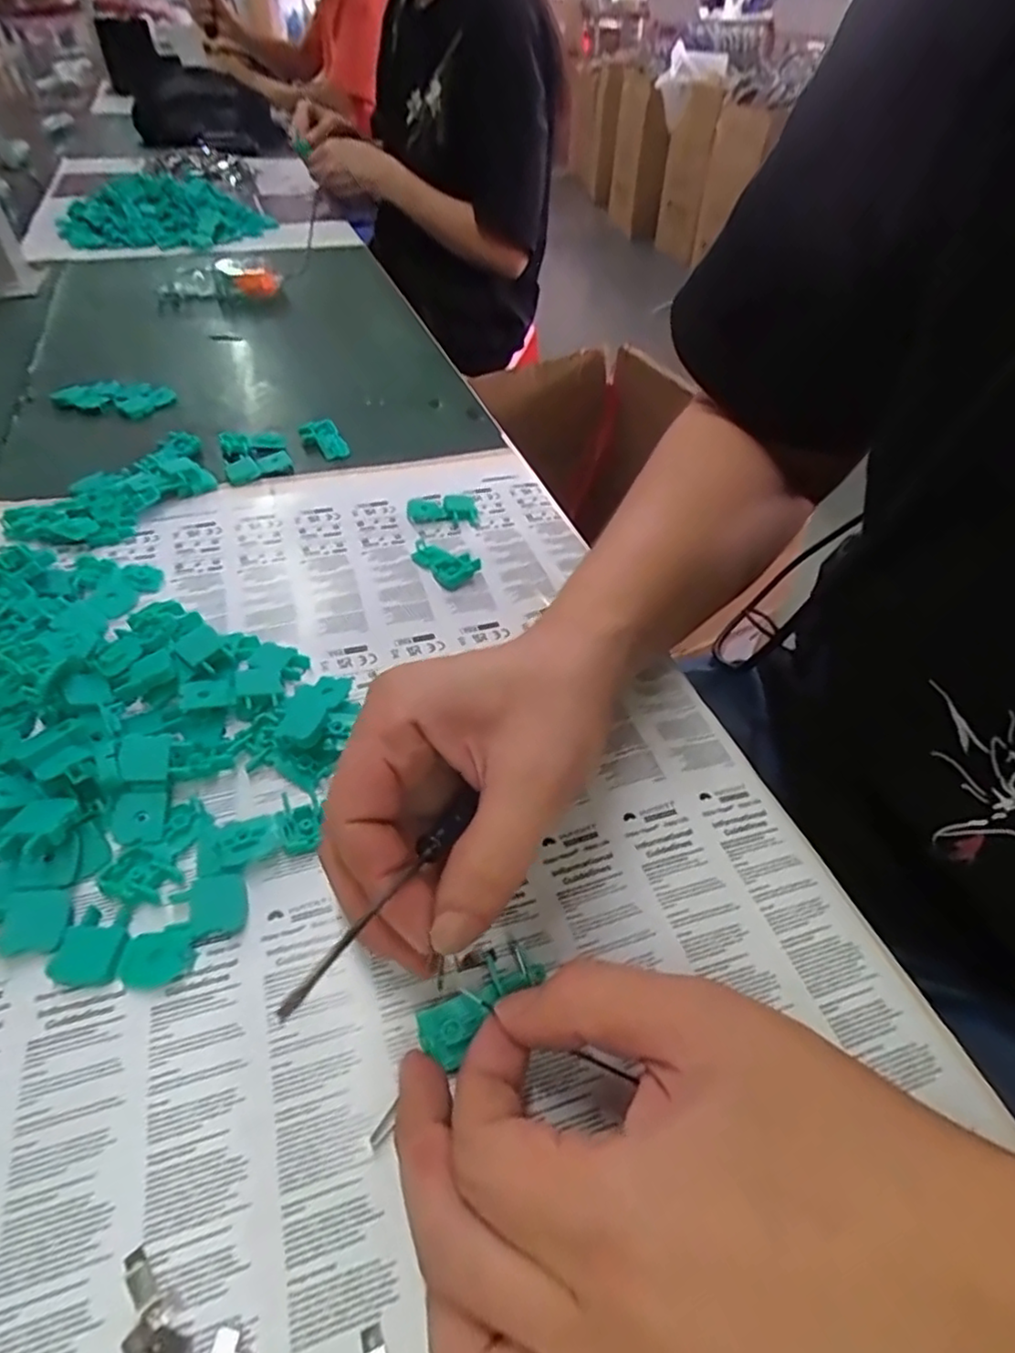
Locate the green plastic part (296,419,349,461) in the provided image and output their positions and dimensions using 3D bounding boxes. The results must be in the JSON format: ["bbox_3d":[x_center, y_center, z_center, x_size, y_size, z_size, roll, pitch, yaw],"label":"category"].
[{"bbox_3d":[-0.130,-0.171,0.478,0.022,0.012,0.038,-27,53,-28],"label":"green plastic part"}]

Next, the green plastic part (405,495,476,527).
[{"bbox_3d":[-0.041,-0.107,0.423,0.044,0.007,0.028,0,45,-5],"label":"green plastic part"}]

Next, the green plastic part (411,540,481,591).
[{"bbox_3d":[-0.036,-0.067,0.383,0.027,0.009,0.046,-25,52,-26],"label":"green plastic part"}]

